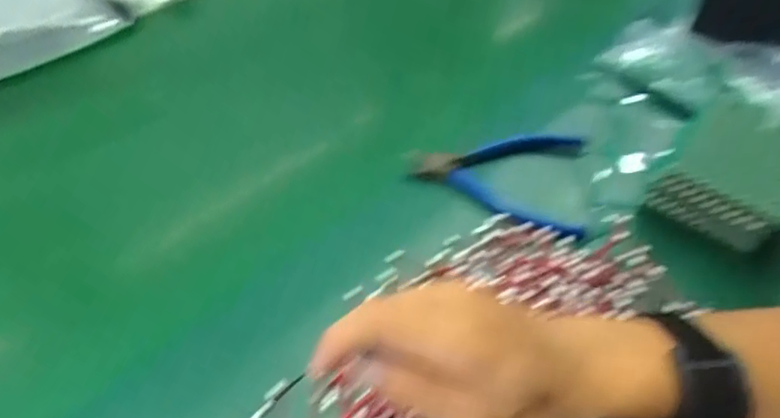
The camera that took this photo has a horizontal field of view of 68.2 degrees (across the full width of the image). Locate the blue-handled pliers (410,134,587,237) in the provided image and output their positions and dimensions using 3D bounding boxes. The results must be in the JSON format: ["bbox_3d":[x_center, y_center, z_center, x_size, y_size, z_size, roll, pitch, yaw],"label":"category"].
[{"bbox_3d":[0.085,-0.030,0.453,0.128,0.023,0.113,9,47,10],"label":"blue-handled pliers"}]

